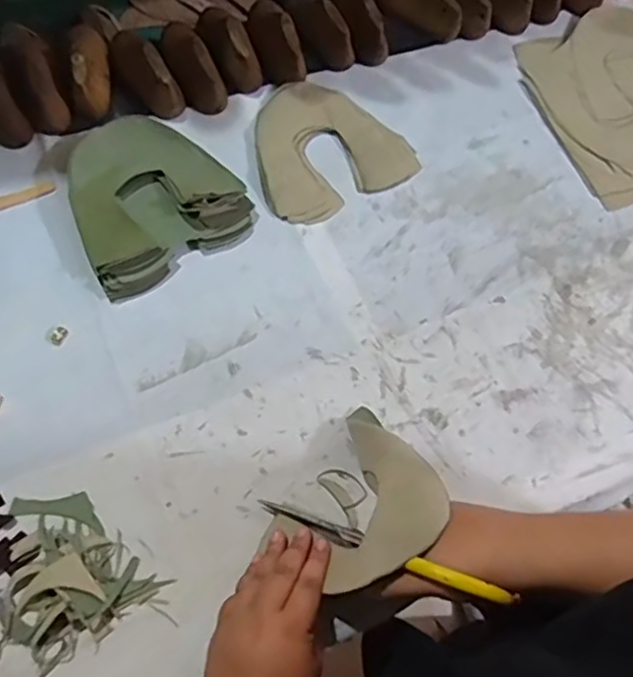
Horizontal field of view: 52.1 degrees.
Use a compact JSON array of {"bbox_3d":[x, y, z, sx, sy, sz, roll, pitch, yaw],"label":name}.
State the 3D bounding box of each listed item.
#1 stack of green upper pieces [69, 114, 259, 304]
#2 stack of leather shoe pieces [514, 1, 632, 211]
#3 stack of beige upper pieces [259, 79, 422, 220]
[{"bbox_3d":[-0.175,-0.149,0.668,0.171,0.038,0.180,-31,70,-17],"label":"stack of green upper pieces"},{"bbox_3d":[0.375,-0.298,0.789,0.231,0.015,0.258,-23,68,-14],"label":"stack of leather shoe pieces"},{"bbox_3d":[0.003,-0.220,0.727,0.172,0.018,0.167,-28,69,-16],"label":"stack of beige upper pieces"}]

